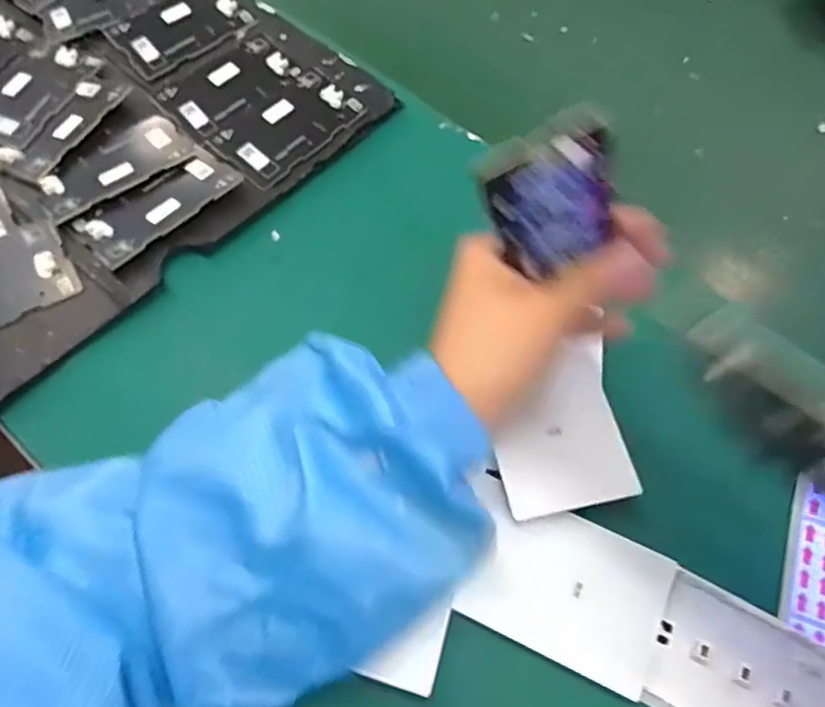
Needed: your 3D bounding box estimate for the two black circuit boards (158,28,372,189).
[{"bbox_3d":[-0.111,-0.178,0.454,0.122,0.006,0.098,39,67,17],"label":"two black circuit boards"}]

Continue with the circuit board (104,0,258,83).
[{"bbox_3d":[-0.175,-0.248,0.490,0.096,0.008,0.068,-36,69,-19],"label":"circuit board"}]

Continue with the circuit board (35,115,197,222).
[{"bbox_3d":[-0.196,-0.124,0.420,0.098,0.004,0.049,-39,70,-20],"label":"circuit board"}]

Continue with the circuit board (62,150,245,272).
[{"bbox_3d":[-0.161,-0.095,0.409,0.048,0.007,0.101,41,68,18],"label":"circuit board"}]

